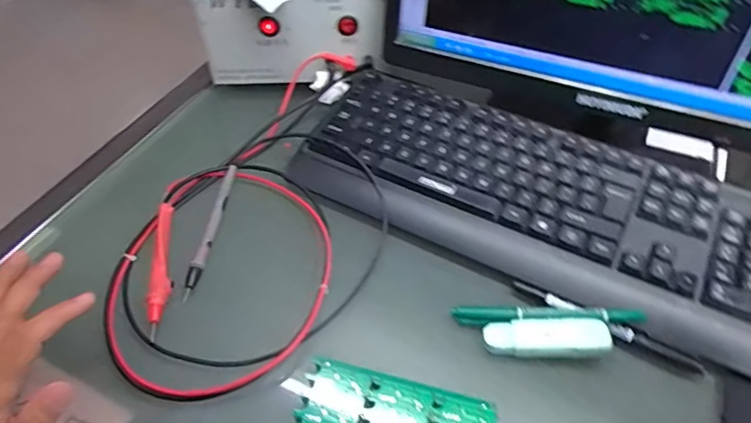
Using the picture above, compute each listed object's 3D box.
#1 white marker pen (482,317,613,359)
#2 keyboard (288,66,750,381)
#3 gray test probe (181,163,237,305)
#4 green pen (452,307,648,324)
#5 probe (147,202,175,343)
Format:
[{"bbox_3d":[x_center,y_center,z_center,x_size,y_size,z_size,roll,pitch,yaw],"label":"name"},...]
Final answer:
[{"bbox_3d":[0.125,0.094,0.393,0.089,0.020,0.028,1,49,1],"label":"white marker pen"},{"bbox_3d":[0.143,-0.015,0.466,0.432,0.020,0.155,23,60,20],"label":"keyboard"},{"bbox_3d":[-0.143,0.011,0.465,0.010,0.018,0.139,2,55,6],"label":"gray test probe"},{"bbox_3d":[0.132,0.080,0.405,0.141,0.013,0.014,2,49,2],"label":"green pen"},{"bbox_3d":[-0.173,0.043,0.429,0.014,0.016,0.125,-10,49,-8],"label":"probe"}]

